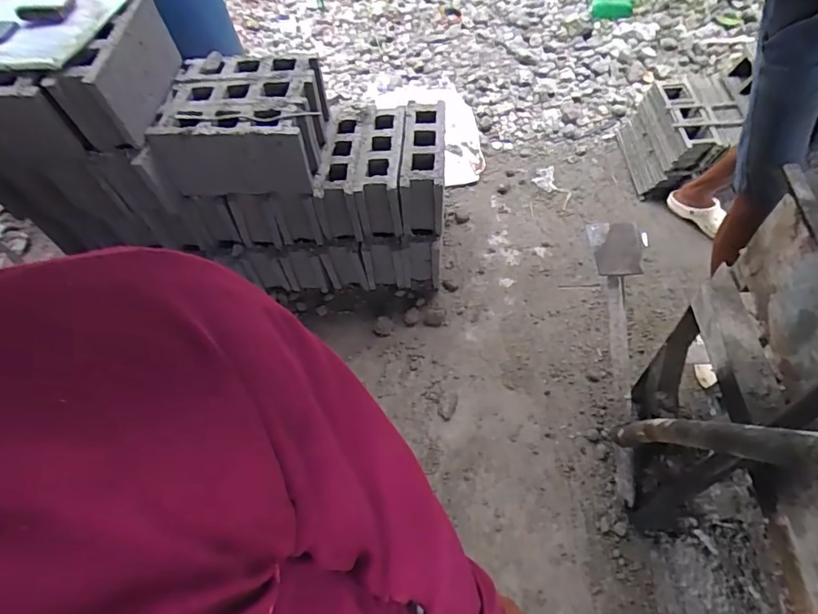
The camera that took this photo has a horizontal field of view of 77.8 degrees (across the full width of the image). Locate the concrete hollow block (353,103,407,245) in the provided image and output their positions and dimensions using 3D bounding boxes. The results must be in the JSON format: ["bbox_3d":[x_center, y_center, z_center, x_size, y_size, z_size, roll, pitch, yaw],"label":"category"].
[{"bbox_3d":[-0.077,-0.434,1.598,0.129,0.197,0.380,-1,56,6],"label":"concrete hollow block"}]

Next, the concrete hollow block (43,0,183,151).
[{"bbox_3d":[-0.740,-0.616,1.312,0.132,0.213,0.386,0,57,7],"label":"concrete hollow block"}]

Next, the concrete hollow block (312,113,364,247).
[{"bbox_3d":[-0.208,-0.419,1.600,0.121,0.188,0.368,-3,56,5],"label":"concrete hollow block"}]

